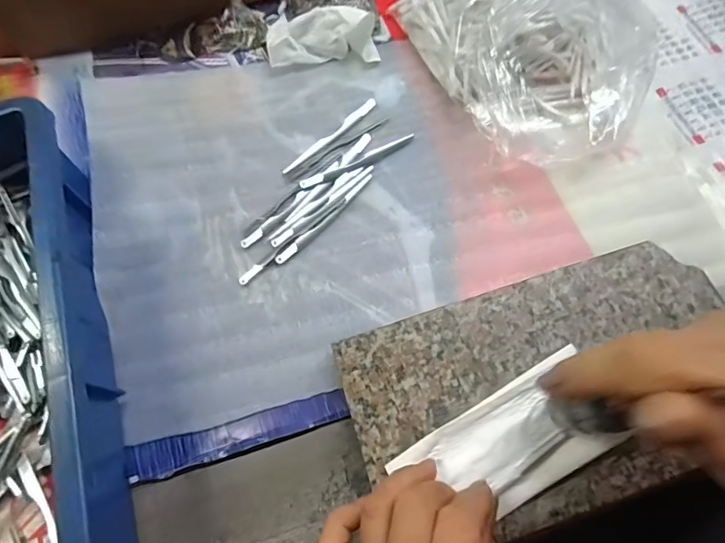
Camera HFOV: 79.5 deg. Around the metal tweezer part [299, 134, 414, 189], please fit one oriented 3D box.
[{"bbox_3d":[-0.003,-0.091,0.359,0.102,0.004,0.010,-25,70,-8],"label":"metal tweezer part"}]

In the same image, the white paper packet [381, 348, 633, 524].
[{"bbox_3d":[0.083,0.097,0.244,0.119,0.011,0.055,-28,70,-9],"label":"white paper packet"}]

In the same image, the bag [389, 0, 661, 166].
[{"bbox_3d":[0.130,-0.190,0.353,0.126,0.077,0.211,-24,70,-8],"label":"bag"}]

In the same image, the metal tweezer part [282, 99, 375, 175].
[{"bbox_3d":[-0.028,-0.117,0.375,0.102,0.005,0.009,-42,73,-14],"label":"metal tweezer part"}]

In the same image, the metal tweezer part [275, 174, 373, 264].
[{"bbox_3d":[-0.028,-0.042,0.343,0.007,0.005,0.103,42,75,16],"label":"metal tweezer part"}]

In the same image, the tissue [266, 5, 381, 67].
[{"bbox_3d":[-0.037,-0.212,0.391,0.098,0.037,0.047,-8,69,-1],"label":"tissue"}]

